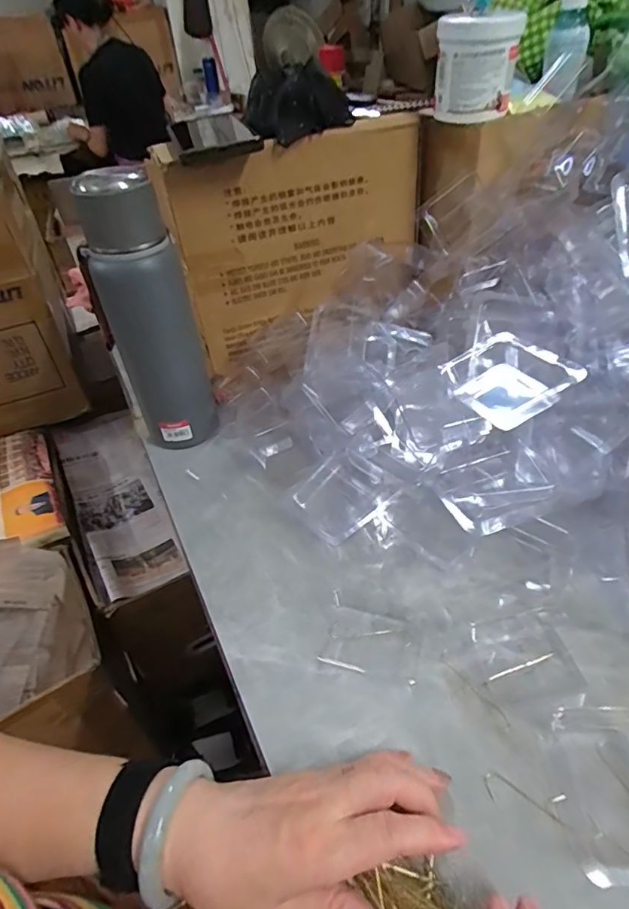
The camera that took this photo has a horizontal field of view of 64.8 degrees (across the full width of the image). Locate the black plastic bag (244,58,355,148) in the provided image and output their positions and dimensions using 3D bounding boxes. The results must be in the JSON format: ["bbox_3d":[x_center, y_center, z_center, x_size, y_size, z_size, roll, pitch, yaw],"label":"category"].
[{"bbox_3d":[-0.015,-0.356,0.499,0.113,0.055,0.075,-11,43,-7],"label":"black plastic bag"}]

